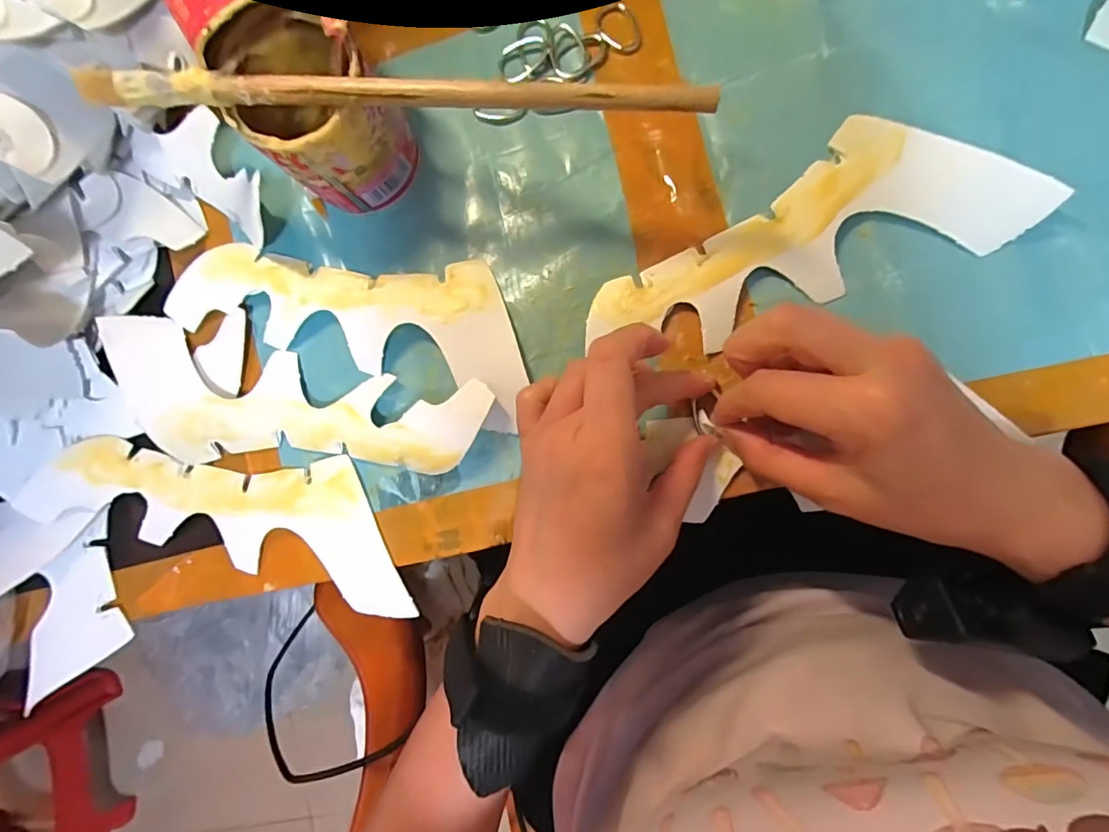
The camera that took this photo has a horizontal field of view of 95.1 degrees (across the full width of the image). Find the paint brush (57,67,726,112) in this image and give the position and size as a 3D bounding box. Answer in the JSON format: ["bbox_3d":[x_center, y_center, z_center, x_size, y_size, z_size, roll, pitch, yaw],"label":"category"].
[{"bbox_3d":[-0.068,-0.126,0.197,0.254,0.013,0.013,5,89,6],"label":"paint brush"}]

